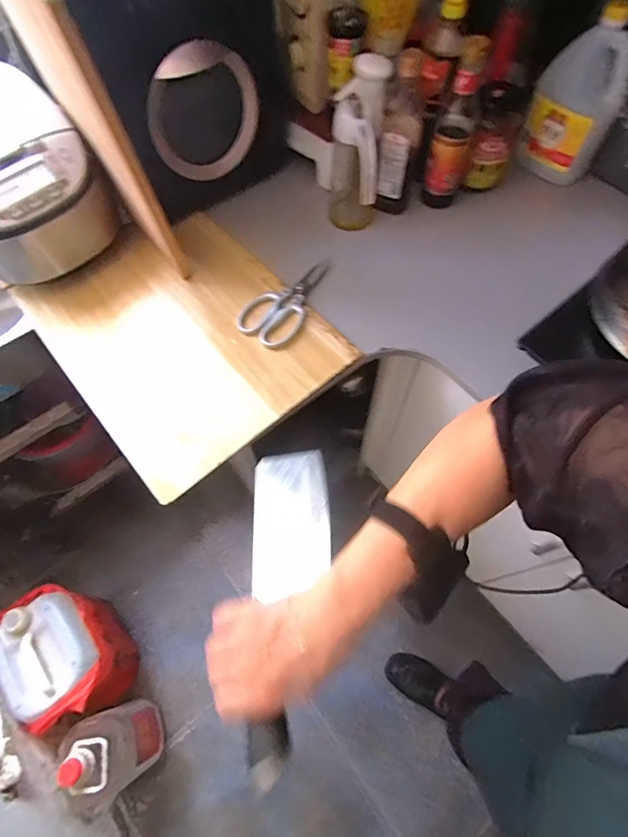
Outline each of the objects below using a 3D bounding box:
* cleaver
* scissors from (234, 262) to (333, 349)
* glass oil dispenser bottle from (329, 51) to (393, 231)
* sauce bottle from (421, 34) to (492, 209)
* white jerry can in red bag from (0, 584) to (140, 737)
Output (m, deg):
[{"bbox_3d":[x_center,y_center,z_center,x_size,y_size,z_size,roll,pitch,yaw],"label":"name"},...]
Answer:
[{"bbox_3d":[-0.028,0.152,0.412,0.082,0.028,0.297,2,47,2],"label":"cleaver"},{"bbox_3d":[-0.034,-0.211,0.724,0.097,0.018,0.215,35,69,16],"label":"scissors"},{"bbox_3d":[0.072,-0.448,0.735,0.084,0.222,0.153,7,64,5],"label":"glass oil dispenser bottle"},{"bbox_3d":[0.238,-0.484,0.722,0.067,0.243,0.058,18,65,9],"label":"sauce bottle"},{"bbox_3d":[-0.616,0.603,1.103,0.195,0.321,0.321,-34,68,-15],"label":"white jerry can in red bag"}]

